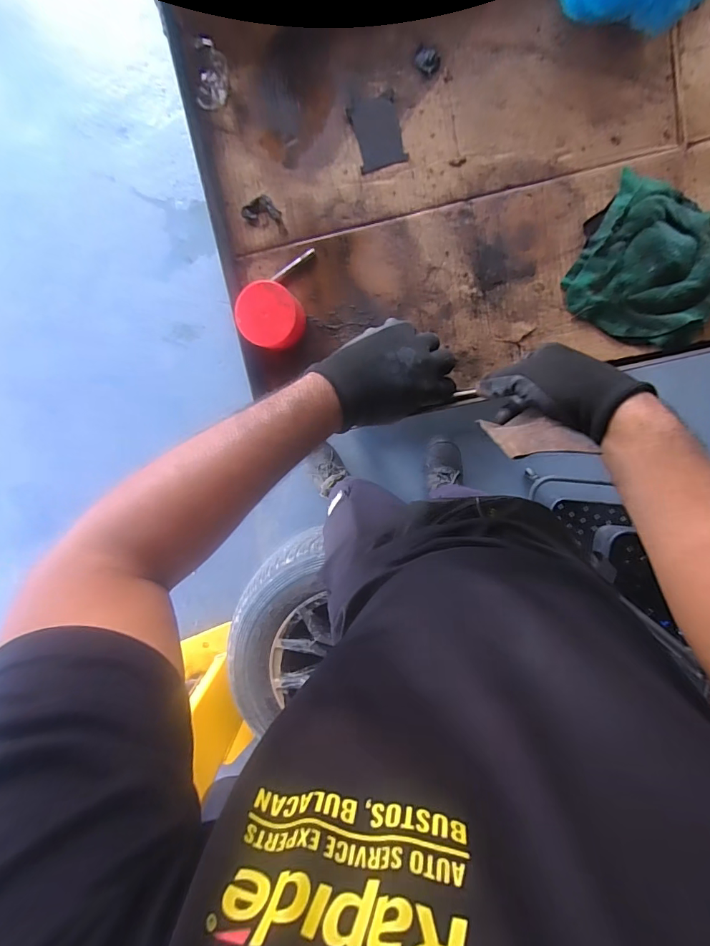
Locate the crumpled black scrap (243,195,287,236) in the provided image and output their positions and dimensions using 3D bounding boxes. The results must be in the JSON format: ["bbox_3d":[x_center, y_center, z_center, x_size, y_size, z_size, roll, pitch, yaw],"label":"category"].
[{"bbox_3d":[-0.096,-0.276,0.467,0.032,0.006,0.048,-40,95,9],"label":"crumpled black scrap"}]

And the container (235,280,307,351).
[{"bbox_3d":[-0.088,-0.164,0.456,0.062,0.049,0.062,1,100,3],"label":"container"}]

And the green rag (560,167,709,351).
[{"bbox_3d":[0.309,-0.209,0.439,0.147,0.023,0.138,29,100,-2],"label":"green rag"}]

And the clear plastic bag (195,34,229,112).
[{"bbox_3d":[-0.145,-0.404,0.439,0.033,0.027,0.054,11,100,1],"label":"clear plastic bag"}]

